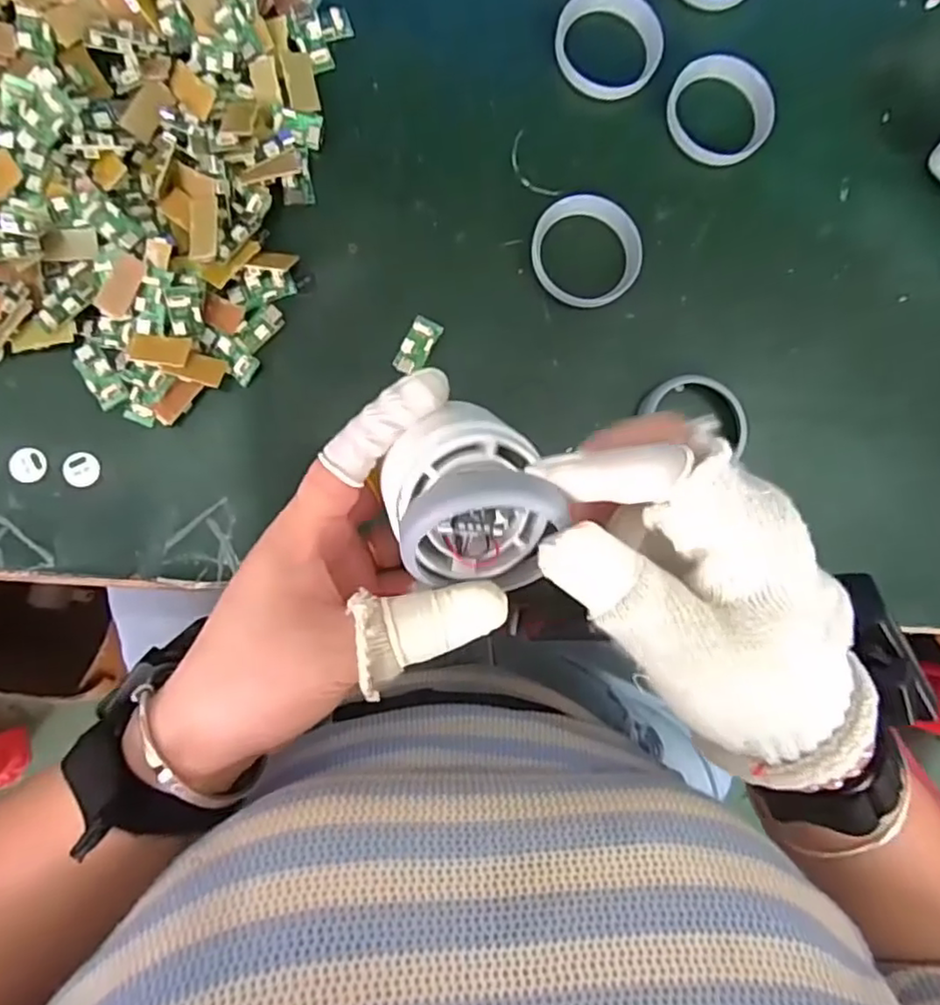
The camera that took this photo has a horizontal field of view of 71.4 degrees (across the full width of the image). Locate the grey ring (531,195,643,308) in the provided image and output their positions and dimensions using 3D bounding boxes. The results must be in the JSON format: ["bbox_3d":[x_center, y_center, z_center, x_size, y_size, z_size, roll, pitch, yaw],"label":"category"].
[{"bbox_3d":[0.064,-0.137,0.358,0.061,0.012,0.055,20,85,-4],"label":"grey ring"}]

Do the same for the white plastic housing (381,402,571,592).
[{"bbox_3d":[-0.001,-0.001,0.230,0.053,0.045,0.069,-18,89,-6],"label":"white plastic housing"}]

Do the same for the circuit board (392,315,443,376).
[{"bbox_3d":[-0.028,-0.083,0.346,0.015,0.004,0.032,27,85,-3],"label":"circuit board"}]

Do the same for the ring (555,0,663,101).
[{"bbox_3d":[0.078,-0.256,0.363,0.058,0.009,0.057,0,87,-5],"label":"ring"}]

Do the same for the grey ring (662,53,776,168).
[{"bbox_3d":[0.140,-0.221,0.368,0.054,0.012,0.059,0,87,-5],"label":"grey ring"}]

